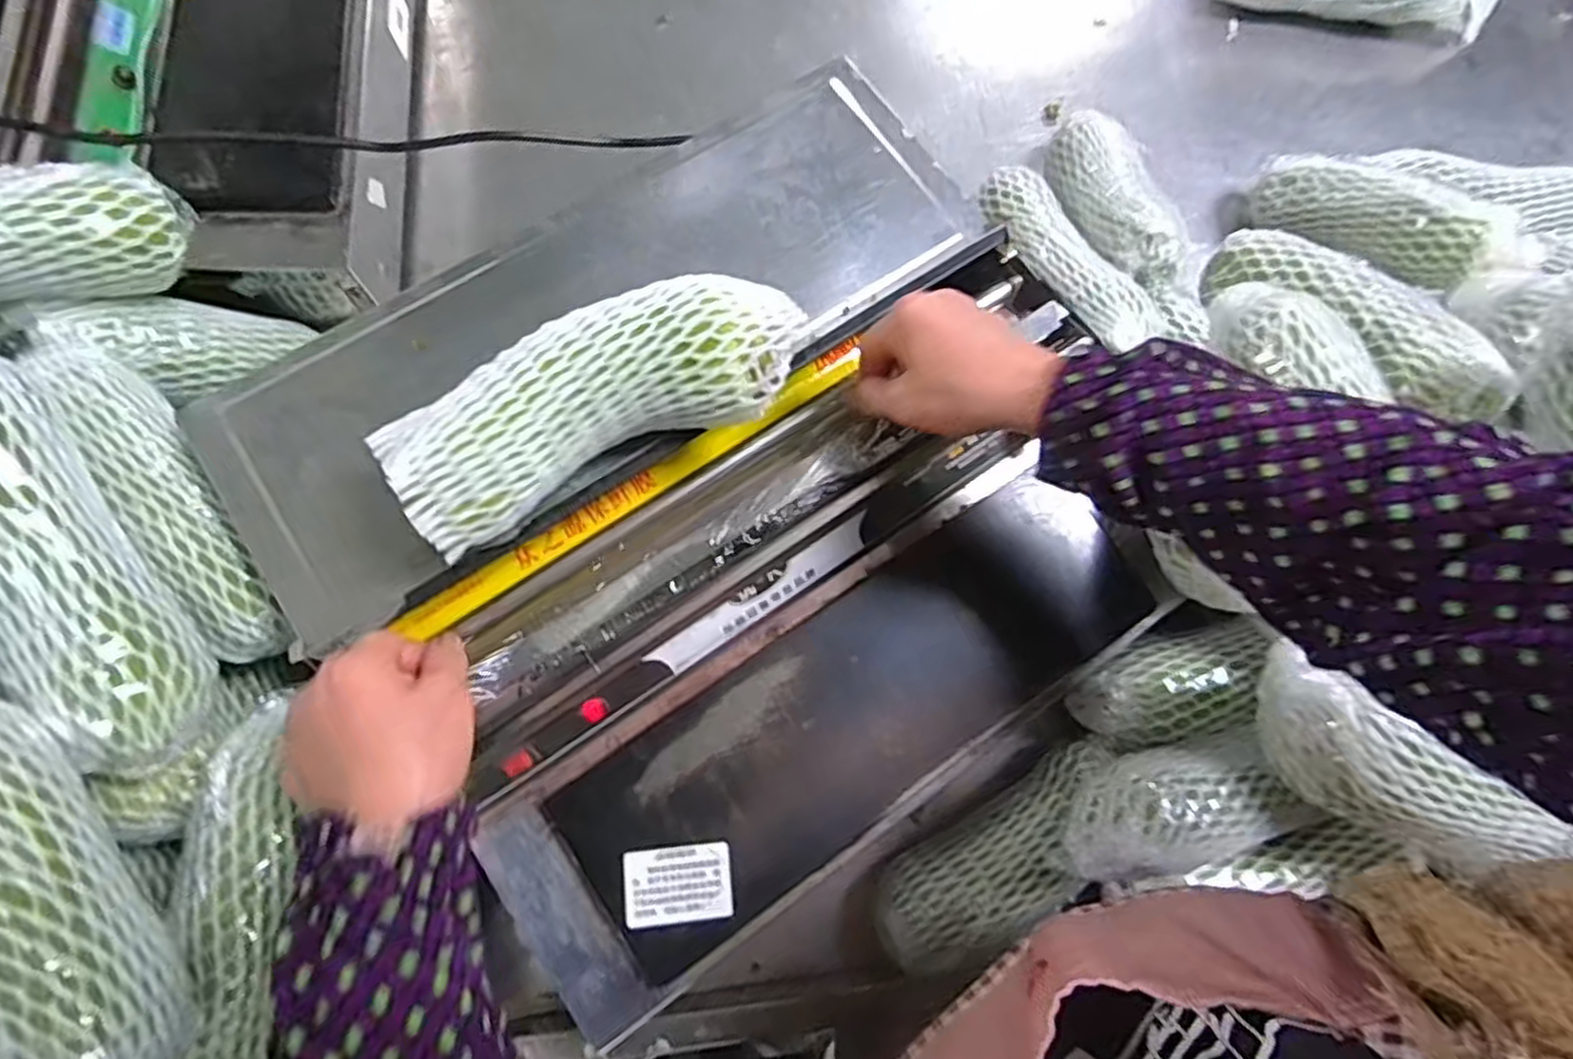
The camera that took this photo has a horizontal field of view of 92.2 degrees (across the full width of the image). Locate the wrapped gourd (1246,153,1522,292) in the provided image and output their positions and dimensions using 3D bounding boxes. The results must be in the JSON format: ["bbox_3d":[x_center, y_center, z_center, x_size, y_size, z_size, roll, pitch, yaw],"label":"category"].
[{"bbox_3d":[0.484,-0.259,0.625,0.060,0.052,0.206,-33,52,-11],"label":"wrapped gourd"}]

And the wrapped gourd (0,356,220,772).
[{"bbox_3d":[-0.378,0.019,0.389,0.063,0.058,0.228,-28,97,-10],"label":"wrapped gourd"}]

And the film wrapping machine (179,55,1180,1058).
[{"bbox_3d":[-0.030,-0.017,0.472,0.473,0.094,0.420,-34,77,-11],"label":"film wrapping machine"}]

